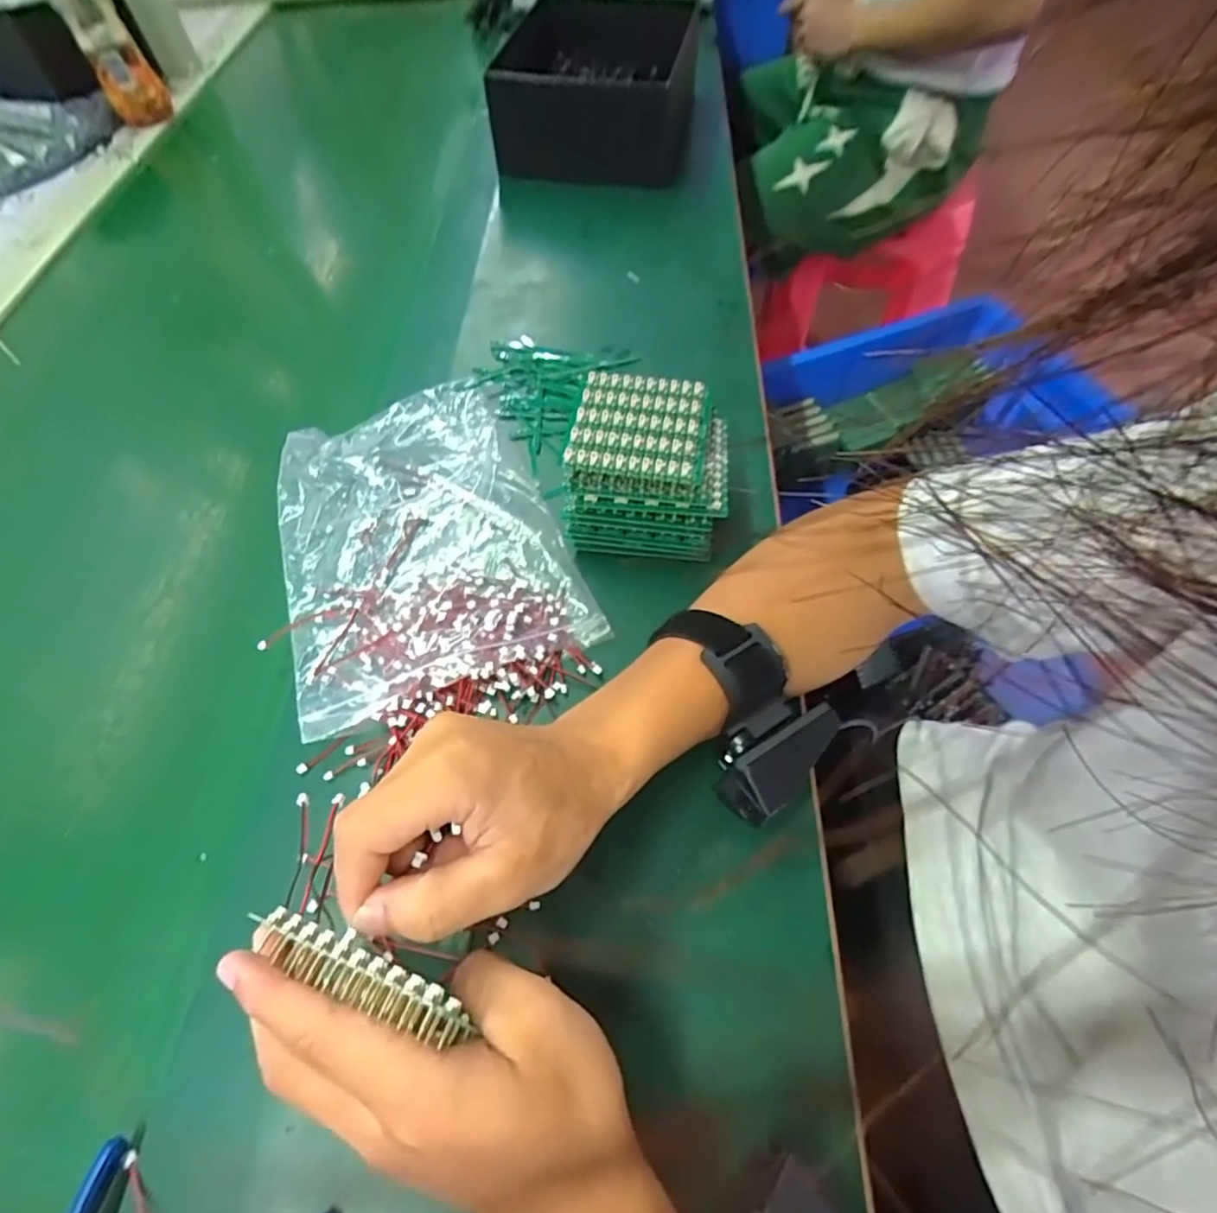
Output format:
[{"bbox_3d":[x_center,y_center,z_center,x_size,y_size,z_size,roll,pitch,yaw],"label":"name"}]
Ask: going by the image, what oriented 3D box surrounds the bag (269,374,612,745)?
[{"bbox_3d":[-0.126,-0.052,0.403,0.167,0.022,0.239,-23,60,-9],"label":"bag"}]

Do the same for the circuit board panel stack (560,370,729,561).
[{"bbox_3d":[0.027,-0.090,0.390,0.094,0.063,0.097,4,59,7],"label":"circuit board panel stack"}]

